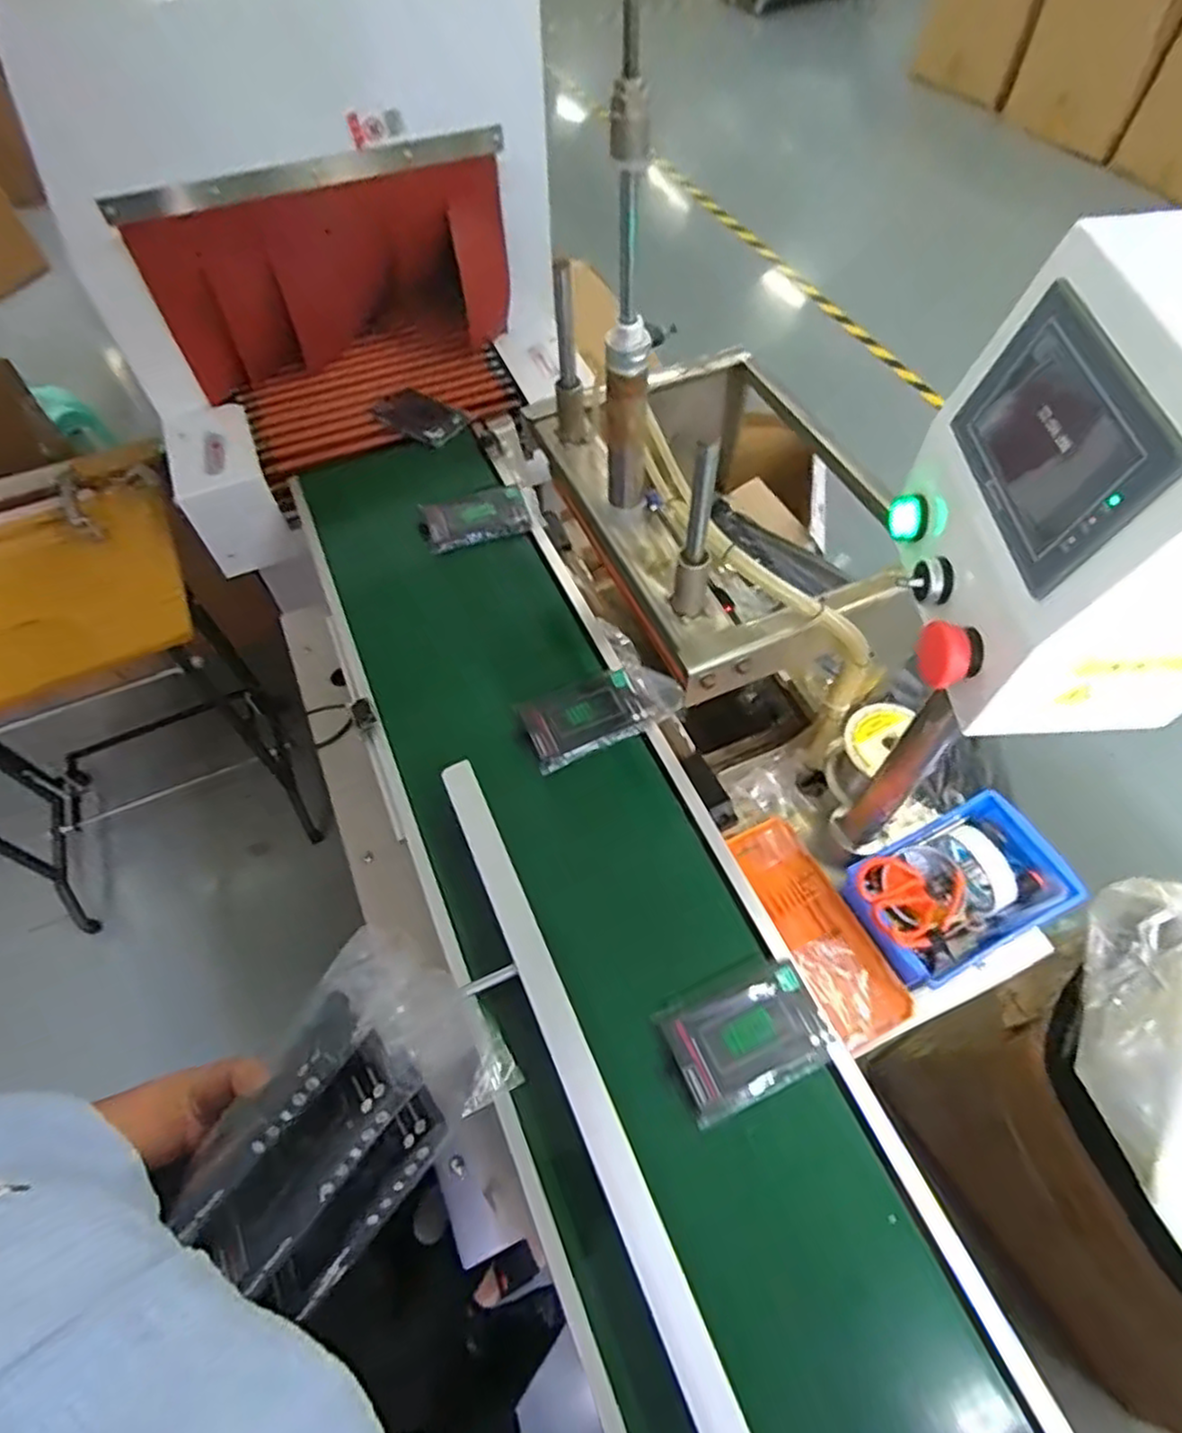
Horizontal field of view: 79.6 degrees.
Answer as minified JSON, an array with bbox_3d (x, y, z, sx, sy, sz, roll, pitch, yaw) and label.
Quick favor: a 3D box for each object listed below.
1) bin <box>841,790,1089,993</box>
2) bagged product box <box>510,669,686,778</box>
[{"bbox_3d":[0.383,0.187,0.750,0.223,0.076,0.143,-24,60,-12],"label":"bin"},{"bbox_3d":[0.018,-0.004,0.811,0.186,0.023,0.085,-22,60,-11],"label":"bagged product box"}]

